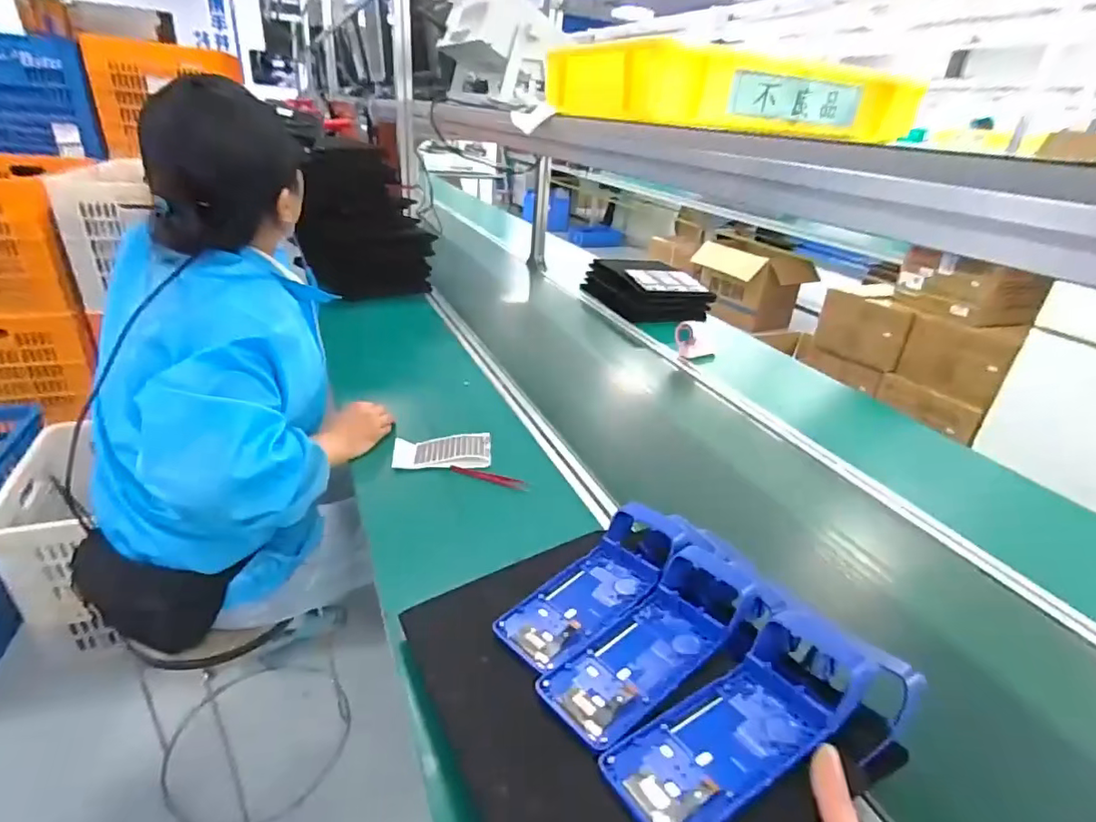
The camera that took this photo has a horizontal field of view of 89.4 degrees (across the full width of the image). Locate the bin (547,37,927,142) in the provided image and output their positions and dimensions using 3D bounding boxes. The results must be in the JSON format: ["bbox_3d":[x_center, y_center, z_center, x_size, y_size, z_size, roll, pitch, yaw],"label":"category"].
[{"bbox_3d":[0.241,-0.426,0.755,0.403,0.073,0.269,-6,29,-22],"label":"bin"}]

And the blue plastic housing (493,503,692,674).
[{"bbox_3d":[0.053,0.167,0.565,0.088,0.062,0.217,28,34,36],"label":"blue plastic housing"}]

